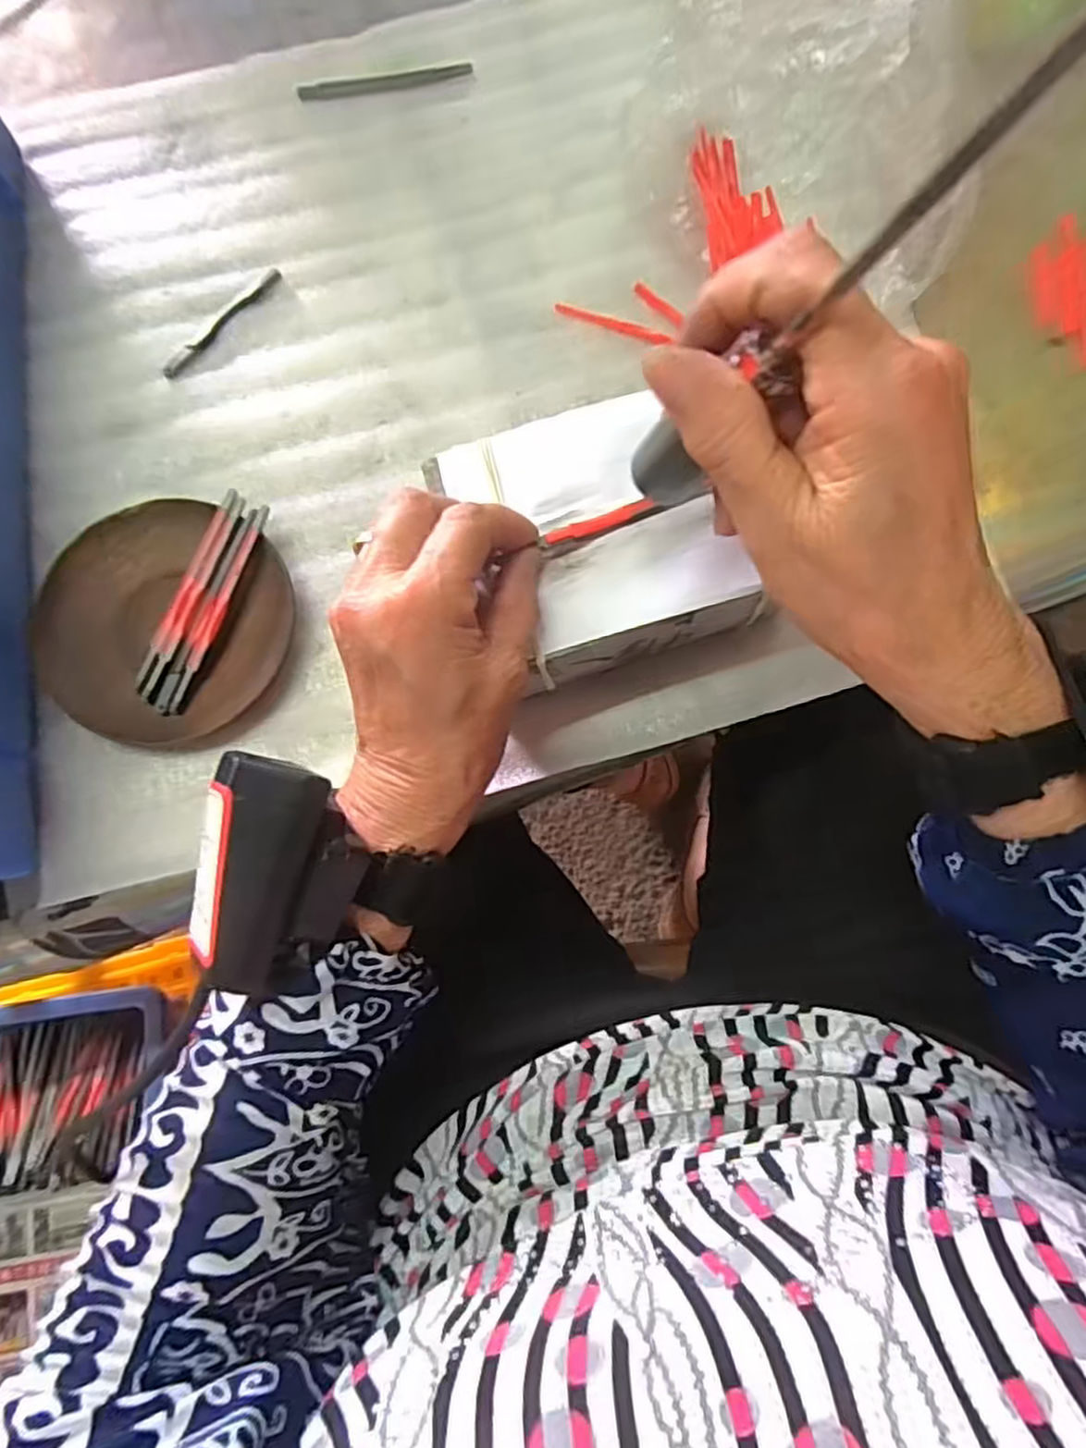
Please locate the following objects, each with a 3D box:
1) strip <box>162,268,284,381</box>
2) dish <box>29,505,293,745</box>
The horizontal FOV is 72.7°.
[{"bbox_3d":[-0.166,-0.208,0.380,0.009,0.004,0.079,41,81,8],"label":"strip"},{"bbox_3d":[-0.174,-0.048,0.342,0.107,0.016,0.110,0,78,0],"label":"dish"}]

